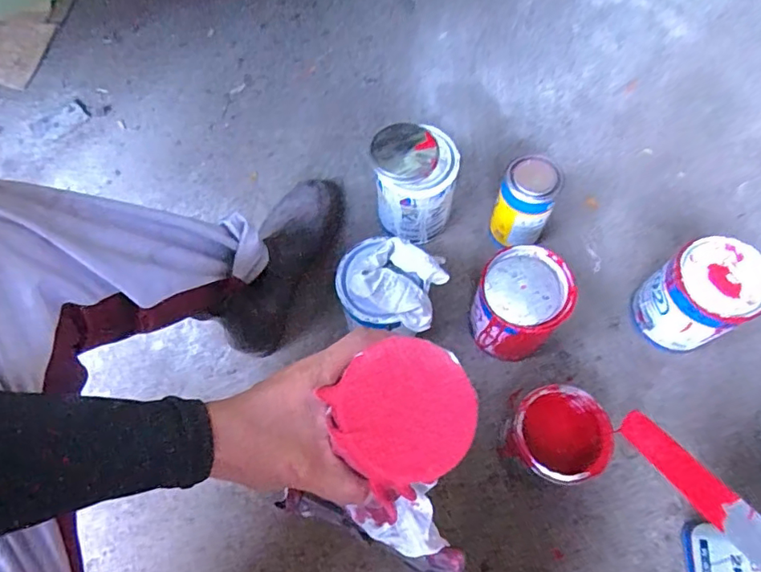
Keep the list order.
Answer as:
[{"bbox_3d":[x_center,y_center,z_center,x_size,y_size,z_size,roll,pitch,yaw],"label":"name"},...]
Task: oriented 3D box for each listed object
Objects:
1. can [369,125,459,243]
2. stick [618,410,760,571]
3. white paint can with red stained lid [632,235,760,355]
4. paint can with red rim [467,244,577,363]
[{"bbox_3d":[0.045,-0.130,0.721,0.101,0.153,0.102,-1,67,1],"label":"can"},{"bbox_3d":[0.224,0.149,0.336,0.008,0.235,0.025,29,100,-14],"label":"stick"},{"bbox_3d":[0.379,0.016,0.646,0.100,0.136,0.094,-1,67,1],"label":"white paint can with red stained lid"},{"bbox_3d":[0.165,0.023,0.643,0.098,0.150,0.099,-1,67,1],"label":"paint can with red rim"}]

